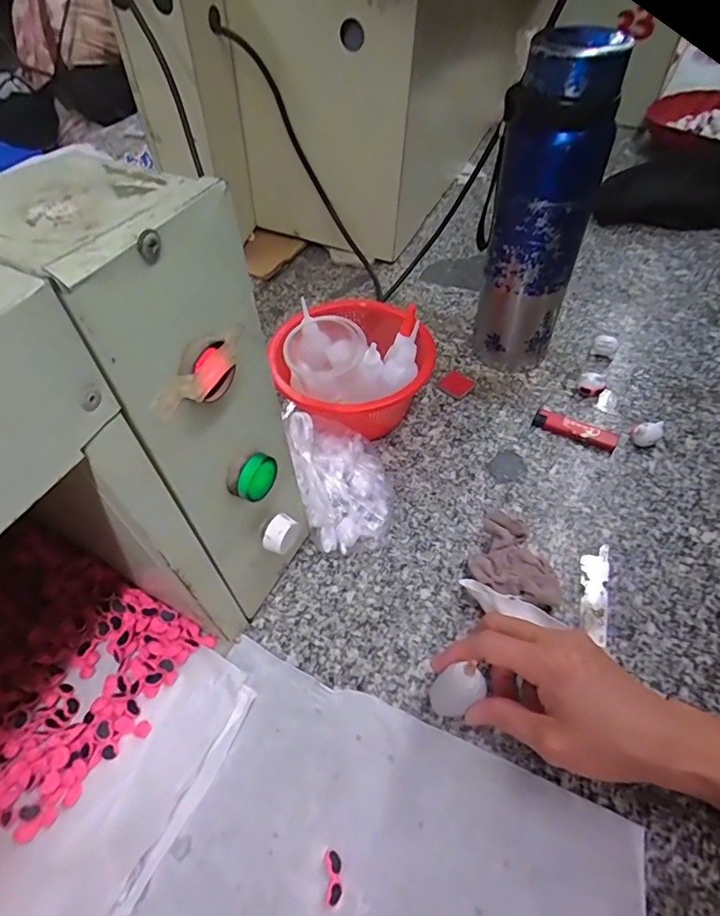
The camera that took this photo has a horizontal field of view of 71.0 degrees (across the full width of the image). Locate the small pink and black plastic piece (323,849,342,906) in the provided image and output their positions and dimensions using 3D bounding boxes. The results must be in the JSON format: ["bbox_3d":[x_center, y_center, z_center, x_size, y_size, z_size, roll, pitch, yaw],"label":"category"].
[{"bbox_3d":[-0.015,0.235,0.283,0.010,0.004,0.024,-6,51,-1],"label":"small pink and black plastic piece"}]

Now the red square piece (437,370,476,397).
[{"bbox_3d":[0.101,-0.078,0.527,0.030,0.004,0.029,-38,60,-25],"label":"red square piece"}]

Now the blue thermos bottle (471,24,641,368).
[{"bbox_3d":[0.152,-0.202,0.446,0.089,0.280,0.075,11,53,10],"label":"blue thermos bottle"}]

